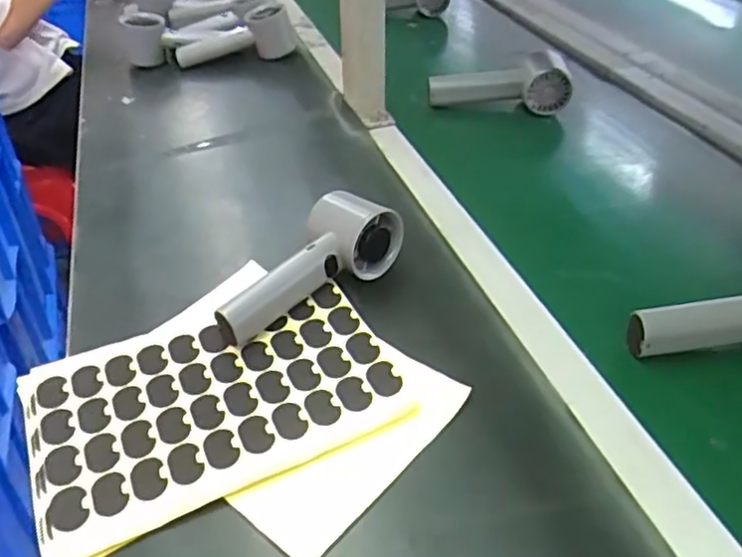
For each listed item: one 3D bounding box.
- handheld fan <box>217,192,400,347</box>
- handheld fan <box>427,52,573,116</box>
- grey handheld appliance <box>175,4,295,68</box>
[{"bbox_3d":[-0.054,-0.013,0.498,0.153,0.050,0.056,-27,45,-29],"label":"handheld fan"},{"bbox_3d":[0.146,-0.222,0.765,0.155,0.051,0.049,0,39,1],"label":"handheld fan"},{"bbox_3d":[-0.184,-0.324,0.904,0.157,0.061,0.057,-11,37,13],"label":"grey handheld appliance"}]

